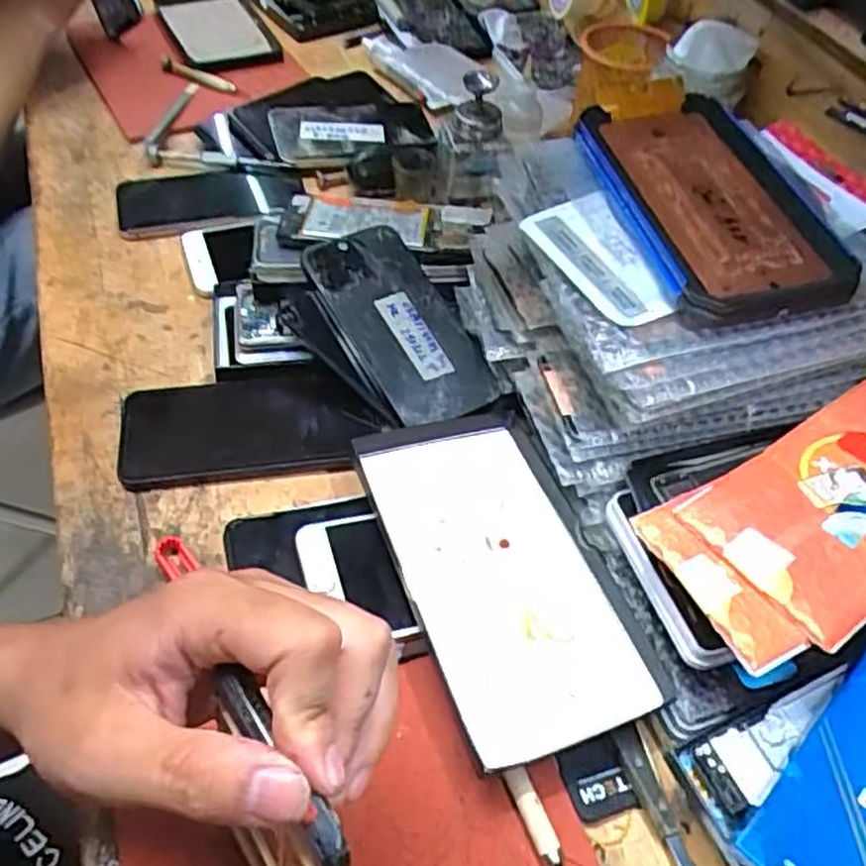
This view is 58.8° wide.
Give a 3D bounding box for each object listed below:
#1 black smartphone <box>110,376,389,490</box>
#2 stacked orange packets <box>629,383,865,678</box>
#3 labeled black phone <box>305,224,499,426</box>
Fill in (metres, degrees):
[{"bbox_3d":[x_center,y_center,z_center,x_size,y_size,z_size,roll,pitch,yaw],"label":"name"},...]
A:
[{"bbox_3d":[-0.119,-0.003,0.503,0.163,0.015,0.076,-5,52,-8],"label":"black smartphone"},{"bbox_3d":[0.200,0.035,0.372,0.187,0.014,0.093,-26,55,-16],"label":"stacked orange packets"},{"bbox_3d":[-0.019,-0.074,0.523,0.081,0.016,0.151,-25,76,-25],"label":"labeled black phone"}]

